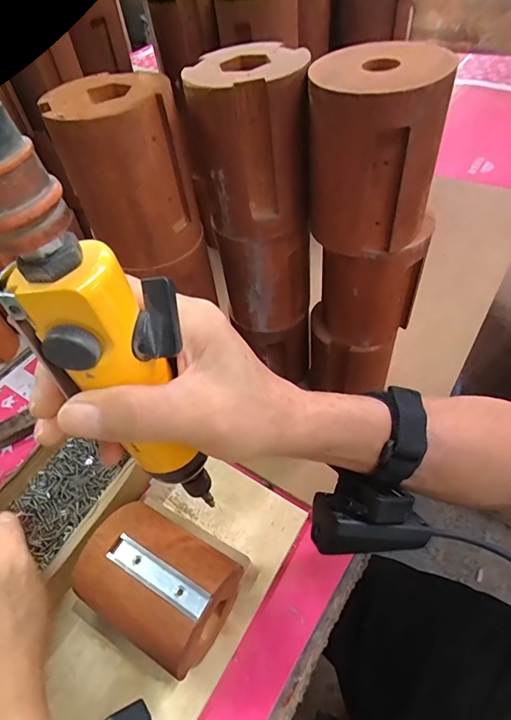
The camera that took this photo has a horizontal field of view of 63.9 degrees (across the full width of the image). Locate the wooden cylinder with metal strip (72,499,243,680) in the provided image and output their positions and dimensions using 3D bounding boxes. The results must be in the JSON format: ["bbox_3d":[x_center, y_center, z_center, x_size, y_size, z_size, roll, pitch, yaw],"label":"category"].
[{"bbox_3d":[-0.070,0.170,0.312,0.101,0.081,0.074,23,58,22],"label":"wooden cylinder with metal strip"}]

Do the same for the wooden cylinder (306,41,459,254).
[{"bbox_3d":[0.071,-0.124,0.252,0.062,0.100,0.069,-36,57,-21],"label":"wooden cylinder"}]

